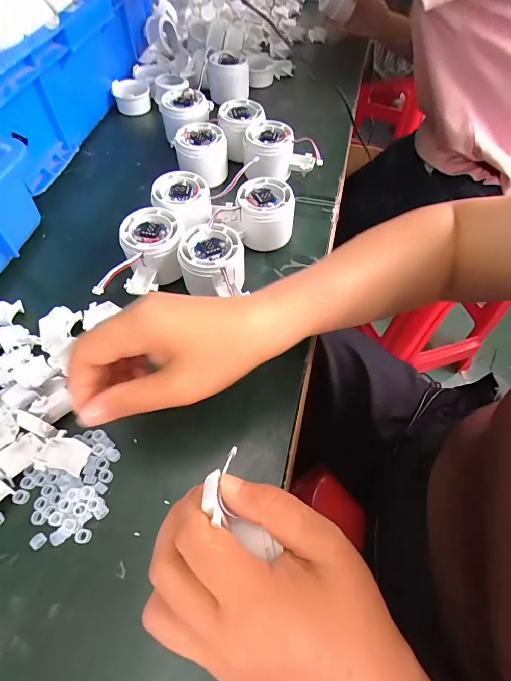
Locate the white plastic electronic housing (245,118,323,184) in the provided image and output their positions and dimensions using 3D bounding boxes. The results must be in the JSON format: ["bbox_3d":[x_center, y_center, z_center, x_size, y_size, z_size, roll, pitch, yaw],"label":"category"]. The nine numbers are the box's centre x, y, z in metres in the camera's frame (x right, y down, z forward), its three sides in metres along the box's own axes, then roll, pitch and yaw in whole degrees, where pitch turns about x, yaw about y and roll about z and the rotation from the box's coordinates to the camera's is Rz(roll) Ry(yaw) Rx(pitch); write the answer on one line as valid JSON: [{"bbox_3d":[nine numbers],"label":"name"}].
[{"bbox_3d":[0.030,-0.213,0.411,0.087,0.044,0.059,14,59,6],"label":"white plastic electronic housing"}]

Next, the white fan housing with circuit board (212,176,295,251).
[{"bbox_3d":[-0.001,-0.129,0.362,0.077,0.047,0.055,-1,59,-3],"label":"white fan housing with circuit board"}]

